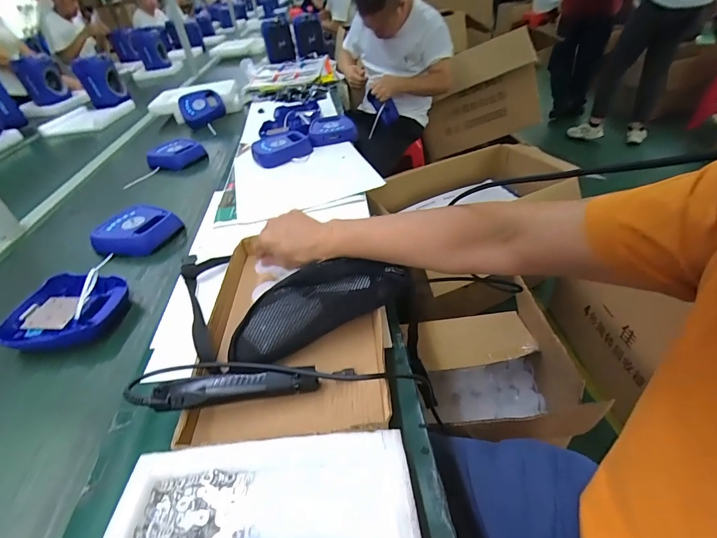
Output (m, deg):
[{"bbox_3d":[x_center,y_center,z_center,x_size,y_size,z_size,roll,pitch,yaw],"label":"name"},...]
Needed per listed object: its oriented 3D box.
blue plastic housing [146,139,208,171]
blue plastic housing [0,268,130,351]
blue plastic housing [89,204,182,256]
[{"bbox_3d":[-0.622,-0.383,1.223,0.164,0.071,0.119,5,41,15],"label":"blue plastic housing"},{"bbox_3d":[-0.516,0.076,0.654,0.199,0.048,0.179,-12,40,-4],"label":"blue plastic housing"},{"bbox_3d":[-0.523,-0.083,0.854,0.155,0.064,0.155,7,42,17],"label":"blue plastic housing"}]

